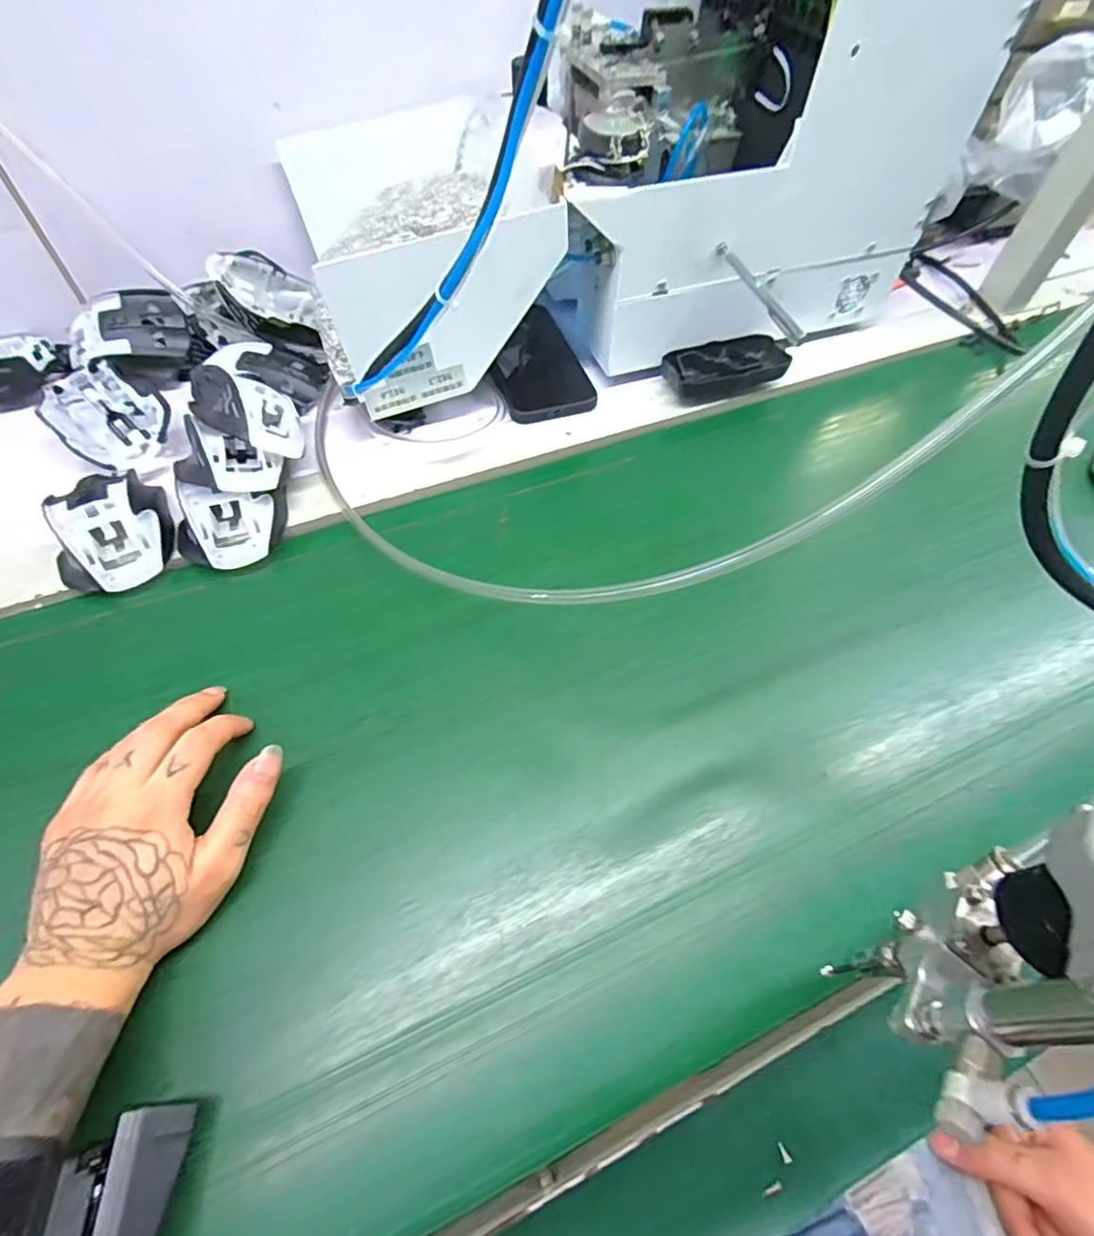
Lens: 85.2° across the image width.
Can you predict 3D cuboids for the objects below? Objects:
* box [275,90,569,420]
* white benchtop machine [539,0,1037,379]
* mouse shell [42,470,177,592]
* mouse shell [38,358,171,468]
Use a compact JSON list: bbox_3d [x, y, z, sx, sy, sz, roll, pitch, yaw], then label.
[{"bbox_3d":[-0.108,-0.311,0.497,0.195,0.165,0.237,-21,60,-15],"label":"box"},{"bbox_3d":[0.146,-0.404,0.501,0.326,0.275,0.238,-14,59,-11],"label":"white benchtop machine"},{"bbox_3d":[-0.312,-0.067,0.420,0.075,0.035,0.108,-20,60,-15],"label":"mouse shell"},{"bbox_3d":[-0.349,-0.160,0.474,0.108,0.027,0.070,38,65,18],"label":"mouse shell"}]

